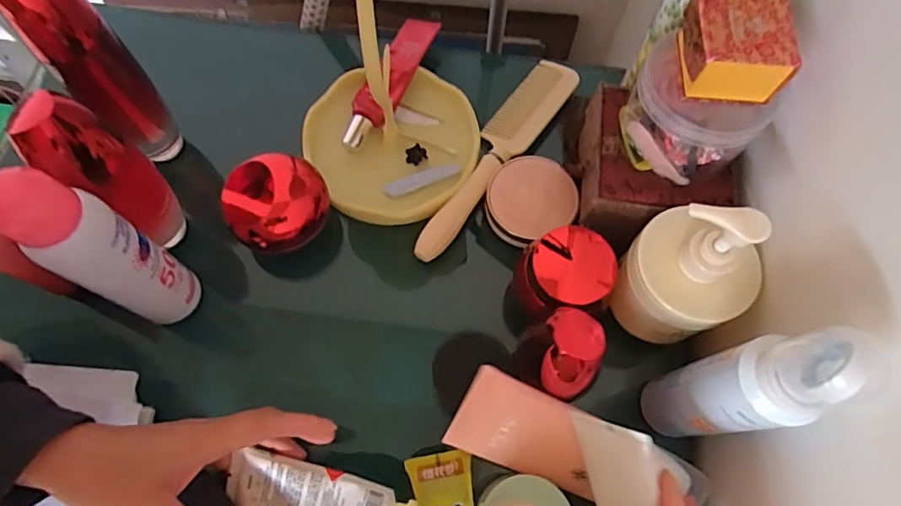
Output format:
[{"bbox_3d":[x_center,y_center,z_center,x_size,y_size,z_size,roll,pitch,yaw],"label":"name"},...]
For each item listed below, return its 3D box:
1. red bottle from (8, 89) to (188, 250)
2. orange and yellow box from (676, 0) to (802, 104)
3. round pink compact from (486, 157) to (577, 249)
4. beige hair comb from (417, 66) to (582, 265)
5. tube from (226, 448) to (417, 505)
[{"bbox_3d":[-0.215,-0.049,0.355,0.046,0.153,0.051,22,70,6],"label":"red bottle"},{"bbox_3d":[0.165,-0.122,0.322,0.056,0.036,0.052,4,69,-1],"label":"orange and yellow box"},{"bbox_3d":[0.063,-0.044,0.440,0.069,0.020,0.067,1,69,-2],"label":"round pink compact"},{"bbox_3d":[0.036,-0.088,0.467,0.044,0.009,0.226,35,72,11],"label":"beige hair comb"},{"bbox_3d":[-0.086,0.162,0.361,0.124,0.015,0.039,9,69,7],"label":"tube"}]

